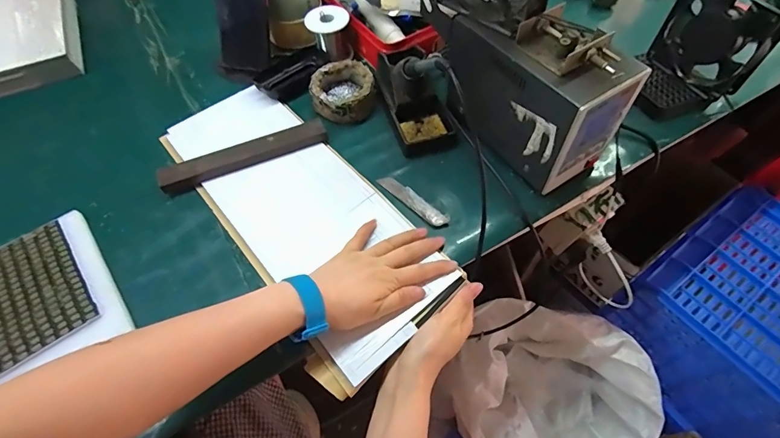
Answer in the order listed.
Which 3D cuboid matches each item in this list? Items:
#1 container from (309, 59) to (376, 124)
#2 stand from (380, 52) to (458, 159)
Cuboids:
[{"bbox_3d":[-0.064,-0.177,0.563,0.080,0.040,0.087,0,57,1],"label":"container"},{"bbox_3d":[0.030,-0.171,0.528,0.079,0.083,0.150,-15,58,-9],"label":"stand"}]

